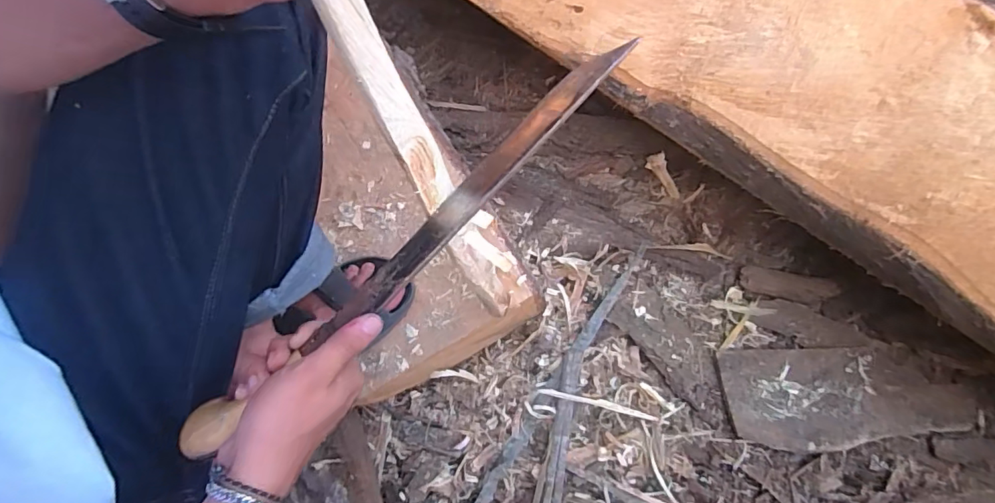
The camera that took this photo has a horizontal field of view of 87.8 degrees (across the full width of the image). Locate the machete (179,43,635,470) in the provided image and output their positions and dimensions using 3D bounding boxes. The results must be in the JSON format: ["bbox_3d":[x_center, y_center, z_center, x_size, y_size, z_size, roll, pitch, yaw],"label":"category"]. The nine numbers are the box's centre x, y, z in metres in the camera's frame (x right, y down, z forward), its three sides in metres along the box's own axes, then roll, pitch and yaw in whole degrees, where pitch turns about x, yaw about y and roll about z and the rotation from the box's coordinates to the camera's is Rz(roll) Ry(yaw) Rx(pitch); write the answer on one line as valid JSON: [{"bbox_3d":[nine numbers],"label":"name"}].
[{"bbox_3d":[-0.062,-0.005,0.377,0.426,0.021,0.043,-44,73,-5],"label":"machete"}]

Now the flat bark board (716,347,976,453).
[{"bbox_3d":[0.504,0.210,0.751,0.339,0.024,0.142,-1,64,-3],"label":"flat bark board"}]

